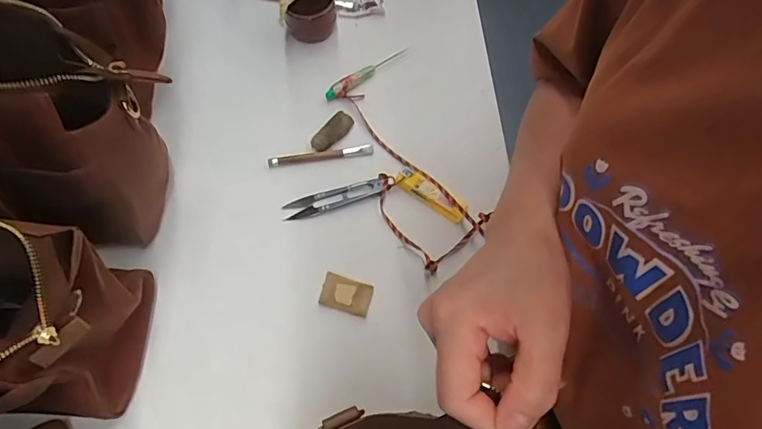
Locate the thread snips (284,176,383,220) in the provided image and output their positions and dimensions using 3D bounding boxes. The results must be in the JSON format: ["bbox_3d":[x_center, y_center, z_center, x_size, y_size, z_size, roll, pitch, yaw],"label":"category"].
[{"bbox_3d":[-0.048,-0.017,0.498,0.102,0.005,0.022,-14,67,-6],"label":"thread snips"}]

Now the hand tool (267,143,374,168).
[{"bbox_3d":[-0.064,-0.063,0.519,0.111,0.008,0.012,-9,66,-4],"label":"hand tool"}]

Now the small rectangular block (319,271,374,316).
[{"bbox_3d":[-0.033,0.075,0.462,0.046,0.010,0.032,14,67,6],"label":"small rectangular block"}]

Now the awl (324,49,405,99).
[{"bbox_3d":[-0.015,-0.166,0.564,0.114,0.011,0.014,-37,71,-15],"label":"awl"}]

